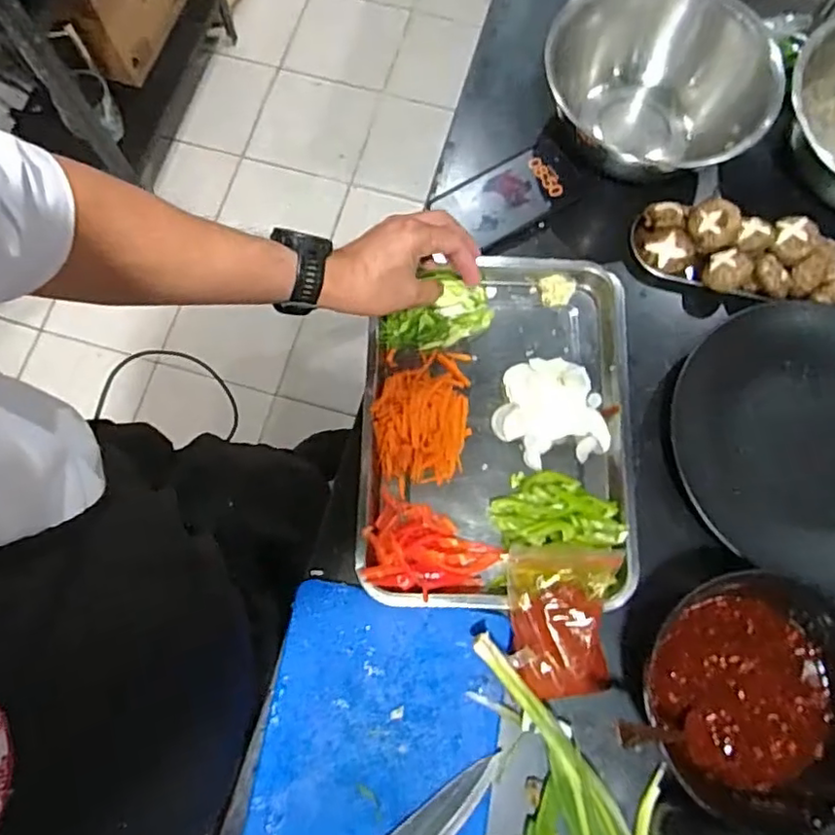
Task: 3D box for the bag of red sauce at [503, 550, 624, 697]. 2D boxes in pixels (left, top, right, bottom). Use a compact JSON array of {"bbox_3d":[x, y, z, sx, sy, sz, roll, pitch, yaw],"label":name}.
[{"bbox_3d":[0.127,0.178,0.526,0.092,0.045,0.120,-1,75,-1],"label":"bag of red sauce"}]

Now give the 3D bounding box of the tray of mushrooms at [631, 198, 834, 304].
[{"bbox_3d":[0.333,-0.166,0.617,0.206,0.064,0.081,11,75,2],"label":"tray of mushrooms"}]

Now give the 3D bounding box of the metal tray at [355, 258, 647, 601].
[{"bbox_3d":[0.080,0.003,0.588,0.258,0.038,0.336,2,75,0],"label":"metal tray"}]

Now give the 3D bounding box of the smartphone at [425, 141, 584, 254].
[{"bbox_3d":[0.105,-0.241,0.658,0.149,0.011,0.085,-34,78,-9],"label":"smartphone"}]

